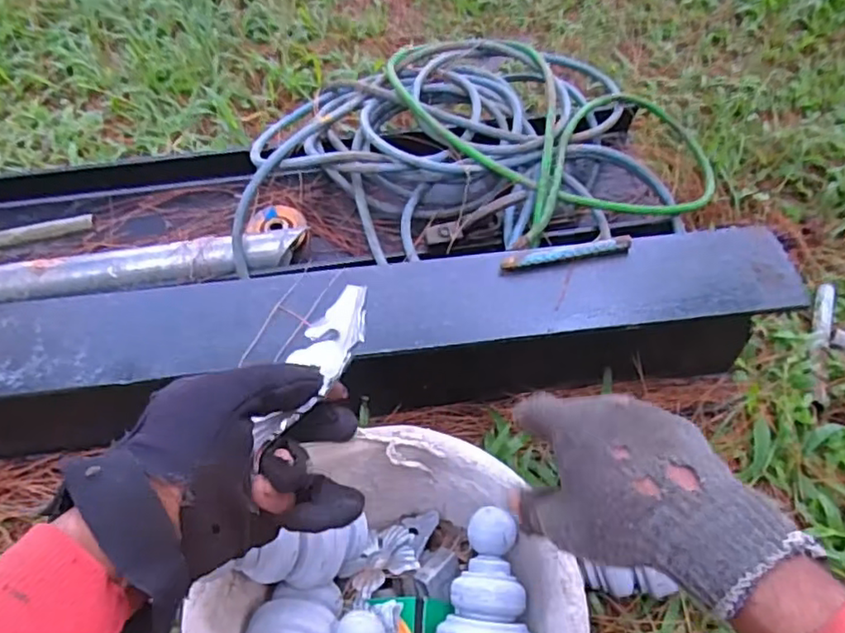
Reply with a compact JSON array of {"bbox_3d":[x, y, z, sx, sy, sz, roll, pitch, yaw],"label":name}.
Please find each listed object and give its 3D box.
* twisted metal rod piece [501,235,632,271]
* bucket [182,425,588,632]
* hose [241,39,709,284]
[{"bbox_3d":[0.137,-0.059,0.596,0.126,0.014,0.011,-10,55,-10],"label":"twisted metal rod piece"},{"bbox_3d":[-0.015,0.243,0.501,0.251,0.190,0.261,32,61,20],"label":"bucket"},{"bbox_3d":[0.083,-0.216,0.832,0.609,0.121,0.358,-1,56,-1],"label":"hose"}]

